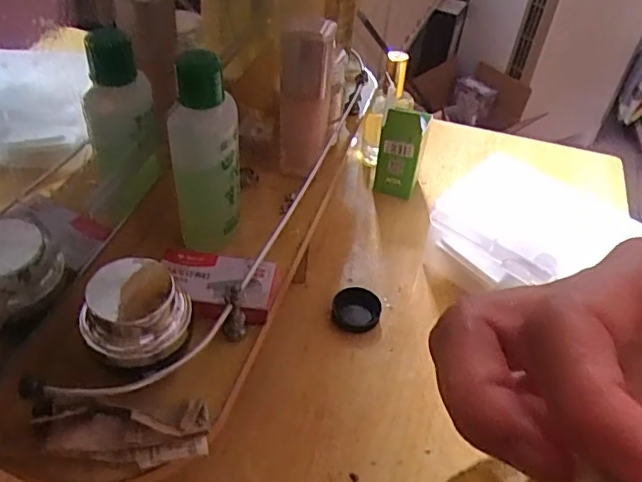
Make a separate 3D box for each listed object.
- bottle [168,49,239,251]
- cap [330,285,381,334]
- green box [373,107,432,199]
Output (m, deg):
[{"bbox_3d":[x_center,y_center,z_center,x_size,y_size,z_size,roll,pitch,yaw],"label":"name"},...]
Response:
[{"bbox_3d":[-0.067,-0.052,0.329,0.036,0.109,0.033,0,45,-5],"label":"bottle"},{"bbox_3d":[0.029,0.056,0.466,0.039,0.011,0.037,2,45,-2],"label":"cap"},{"bbox_3d":[0.077,-0.085,0.553,0.041,0.098,0.024,11,45,6],"label":"green box"}]

